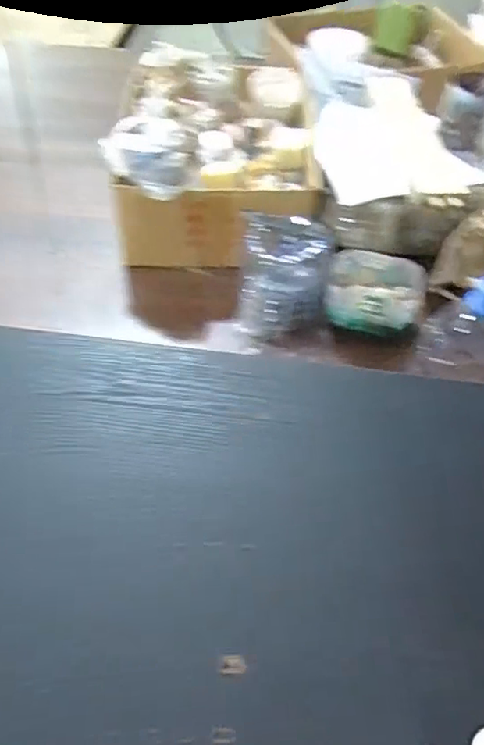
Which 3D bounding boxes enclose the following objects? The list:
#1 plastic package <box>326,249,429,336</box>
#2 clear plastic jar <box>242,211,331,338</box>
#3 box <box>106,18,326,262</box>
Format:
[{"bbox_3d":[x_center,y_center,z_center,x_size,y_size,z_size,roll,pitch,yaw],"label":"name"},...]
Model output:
[{"bbox_3d":[0.154,-0.094,0.656,0.107,0.056,0.079,15,53,9],"label":"plastic package"},{"bbox_3d":[0.049,-0.115,0.656,0.096,0.103,0.099,1,52,-2],"label":"clear plastic jar"},{"bbox_3d":[-0.030,-0.287,0.743,0.247,0.142,0.300,3,52,0],"label":"box"}]

